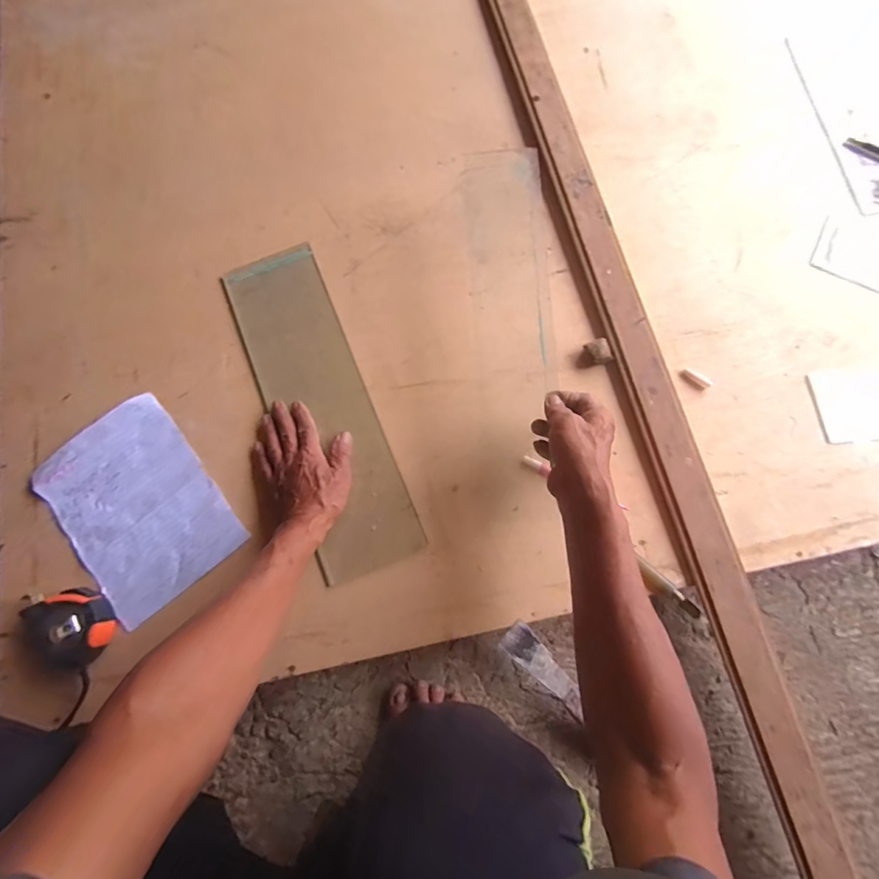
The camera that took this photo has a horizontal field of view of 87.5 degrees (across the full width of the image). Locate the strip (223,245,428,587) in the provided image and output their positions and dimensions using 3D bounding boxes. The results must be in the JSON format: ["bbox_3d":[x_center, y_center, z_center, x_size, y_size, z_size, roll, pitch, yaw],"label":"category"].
[{"bbox_3d":[-0.154,-0.049,0.596,0.131,0.010,0.440,-24,78,-5],"label":"strip"}]

